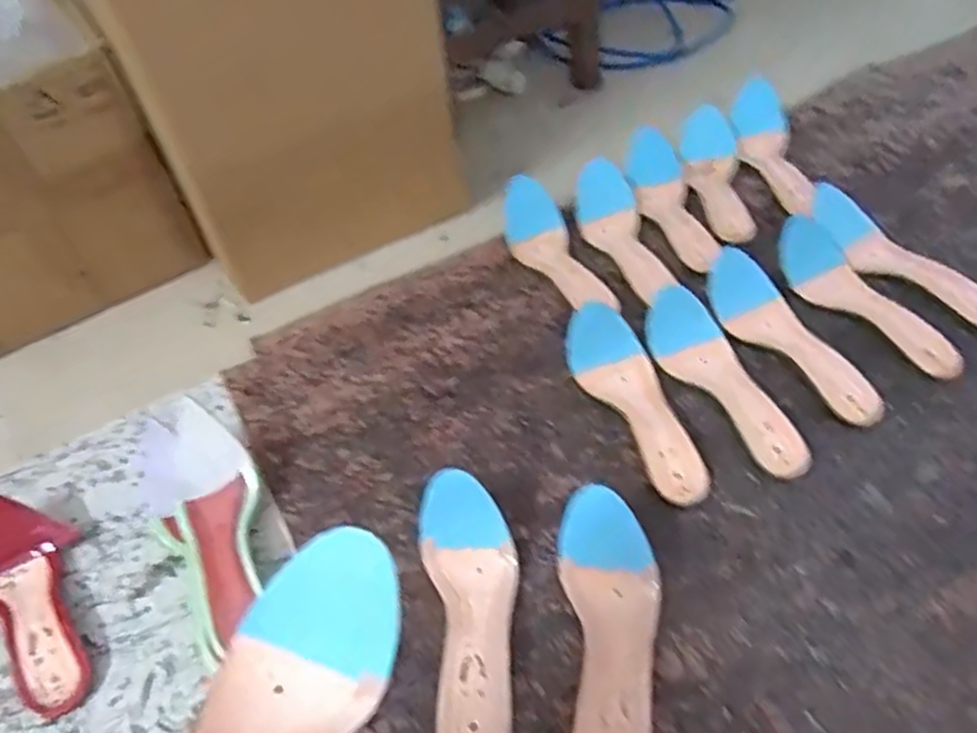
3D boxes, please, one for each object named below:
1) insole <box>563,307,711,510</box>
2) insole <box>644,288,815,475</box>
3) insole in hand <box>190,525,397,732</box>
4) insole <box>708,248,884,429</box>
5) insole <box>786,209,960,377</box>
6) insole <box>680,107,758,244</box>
[{"bbox_3d":[0.149,0.035,0.683,0.077,0.049,0.216,-21,62,-12],"label":"insole"},{"bbox_3d":[0.233,0.010,0.678,0.075,0.058,0.209,-21,49,-12],"label":"insole"},{"bbox_3d":[-0.112,0.177,0.304,0.075,0.047,0.219,16,58,20],"label":"insole in hand"},{"bbox_3d":[0.306,-0.034,0.709,0.073,0.053,0.220,-23,49,-14],"label":"insole"},{"bbox_3d":[0.404,-0.076,0.749,0.082,0.050,0.226,-25,50,-15],"label":"insole"},{"bbox_3d":[0.311,-0.258,0.945,0.078,0.034,0.217,-4,61,3],"label":"insole"}]

